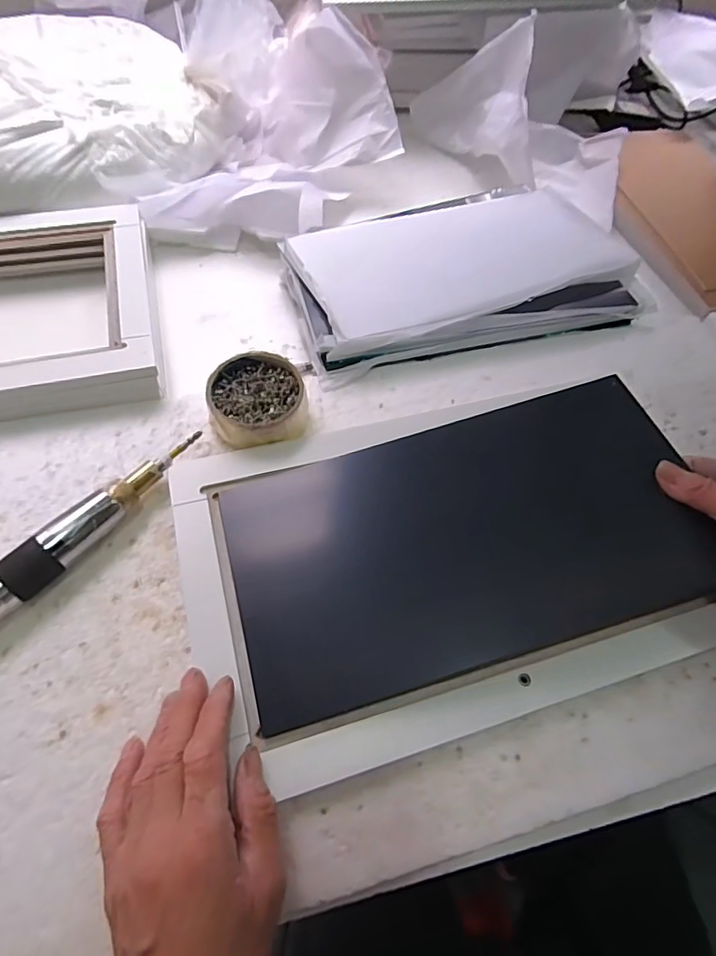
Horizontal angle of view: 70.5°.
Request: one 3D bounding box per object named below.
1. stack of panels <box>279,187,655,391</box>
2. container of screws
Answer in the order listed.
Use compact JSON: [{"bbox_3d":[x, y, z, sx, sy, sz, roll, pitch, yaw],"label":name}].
[{"bbox_3d":[0.119,-0.240,0.574,0.391,0.043,0.231,-16,60,-10],"label":"stack of panels"},{"bbox_3d":[-0.088,-0.066,0.449,0.082,0.036,0.084,-19,61,-15],"label":"container of screws"}]

